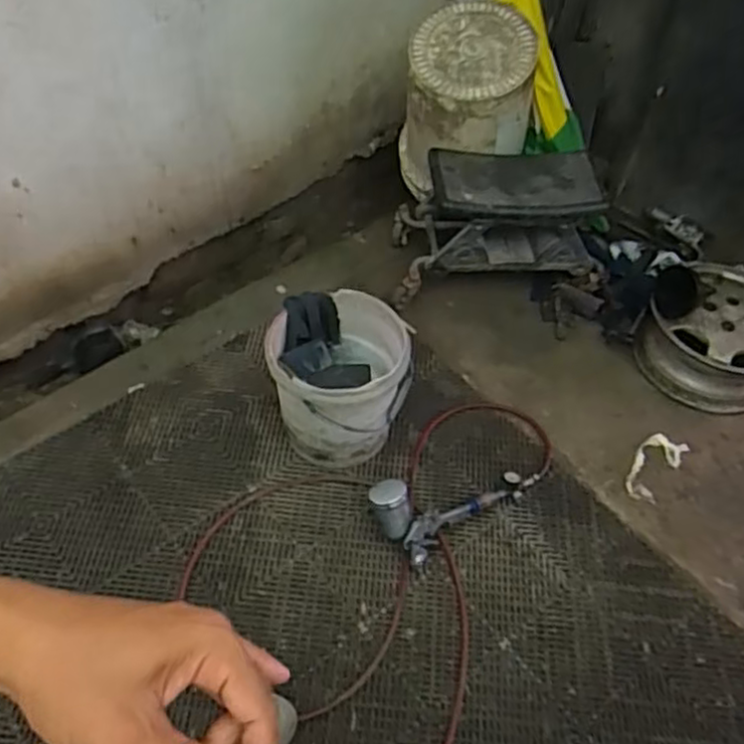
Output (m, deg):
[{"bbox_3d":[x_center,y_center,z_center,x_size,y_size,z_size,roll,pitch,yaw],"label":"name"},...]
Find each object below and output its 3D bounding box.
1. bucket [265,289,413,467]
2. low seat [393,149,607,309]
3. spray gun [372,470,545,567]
[{"bbox_3d":[-0.069,0.025,1.604,0.299,0.309,0.297,1,54,-2],"label":"bucket"},{"bbox_3d":[0.341,-0.416,1.926,0.534,0.294,0.309,1,54,-2],"label":"low seat"},{"bbox_3d":[0.197,0.294,1.491,0.389,0.131,0.155,-8,54,-9],"label":"spray gun"}]

